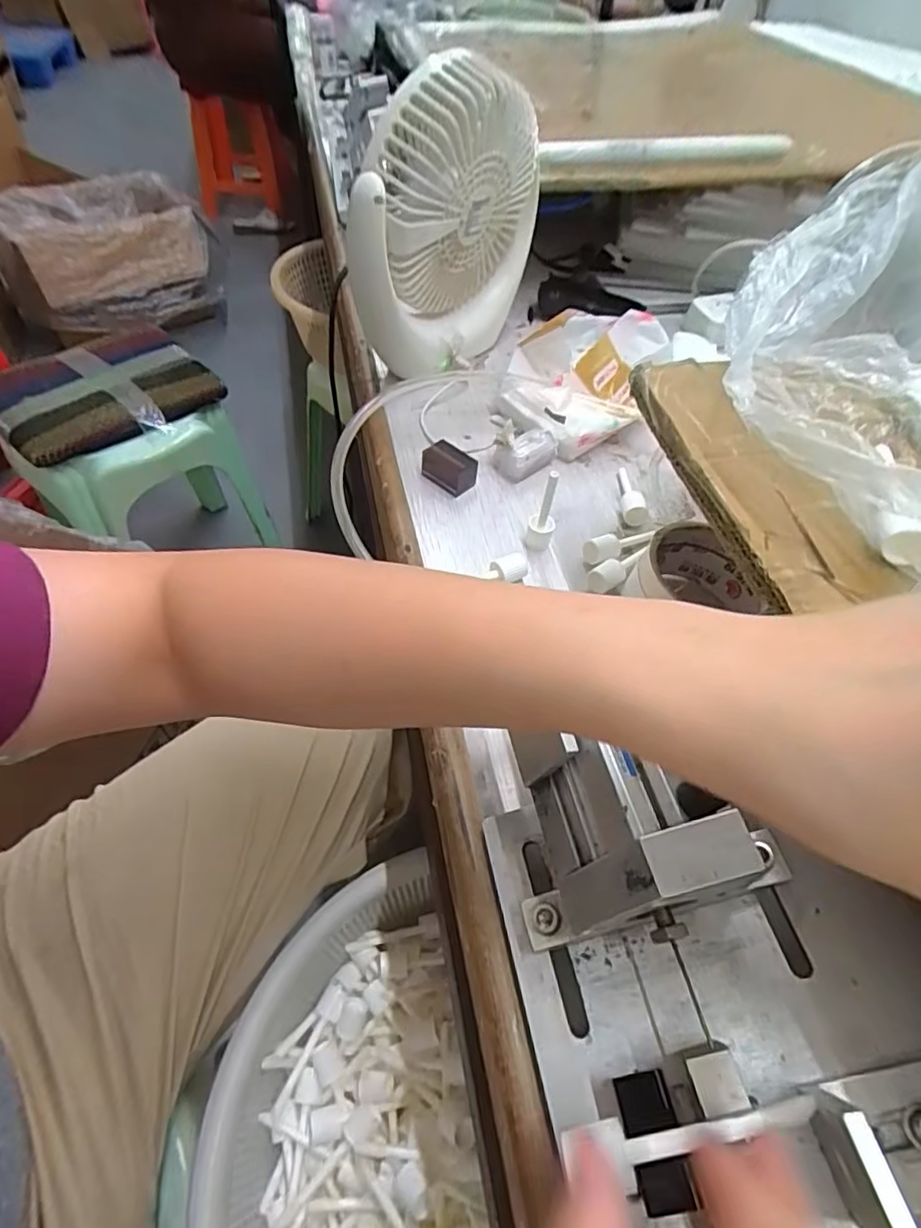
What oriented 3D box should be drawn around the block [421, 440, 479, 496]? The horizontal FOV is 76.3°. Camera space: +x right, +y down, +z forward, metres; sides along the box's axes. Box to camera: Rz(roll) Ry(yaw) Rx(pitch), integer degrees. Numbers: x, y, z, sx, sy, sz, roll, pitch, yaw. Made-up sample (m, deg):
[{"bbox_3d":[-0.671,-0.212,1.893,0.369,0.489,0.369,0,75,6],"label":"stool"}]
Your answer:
[{"bbox_3d":[-0.009,-0.114,0.461,0.023,0.028,0.040,-36,63,-27],"label":"block"}]

